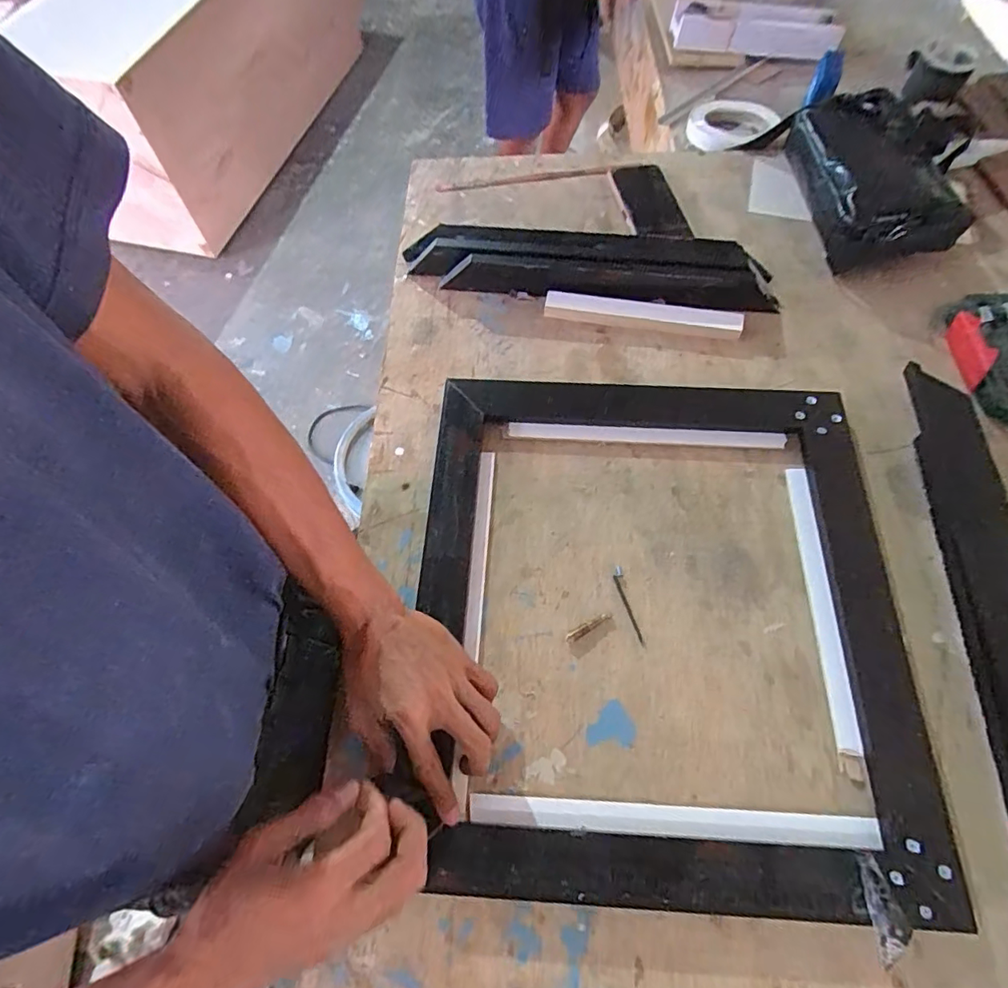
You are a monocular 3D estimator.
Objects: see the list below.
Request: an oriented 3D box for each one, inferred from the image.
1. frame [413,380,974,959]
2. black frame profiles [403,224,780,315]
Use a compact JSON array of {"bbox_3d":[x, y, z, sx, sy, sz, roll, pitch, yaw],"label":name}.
[{"bbox_3d":[0.132,0.095,0.475,0.424,0.027,0.450,3,65,5],"label":"frame"},{"bbox_3d":[0.095,-0.278,0.643,0.435,0.045,0.087,10,66,8],"label":"black frame profiles"}]

